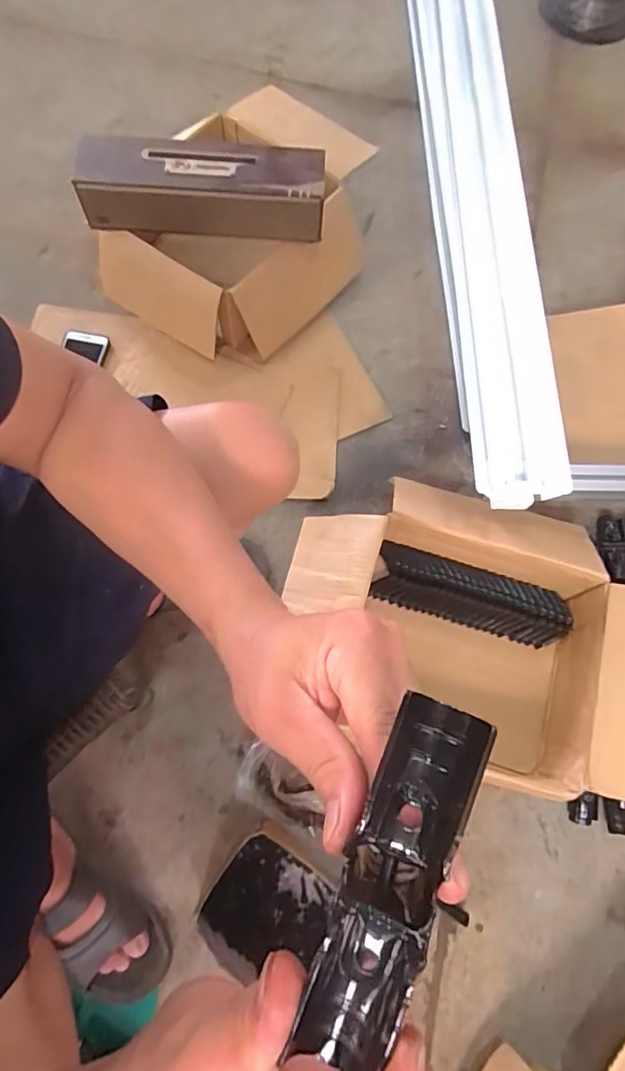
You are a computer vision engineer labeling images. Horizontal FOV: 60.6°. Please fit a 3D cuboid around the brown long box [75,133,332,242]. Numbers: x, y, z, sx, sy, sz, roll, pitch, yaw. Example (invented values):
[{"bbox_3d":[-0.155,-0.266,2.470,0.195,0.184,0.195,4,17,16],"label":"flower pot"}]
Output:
[{"bbox_3d":[-0.180,-0.559,0.855,0.398,0.081,0.125,6,70,-1],"label":"brown long box"}]

